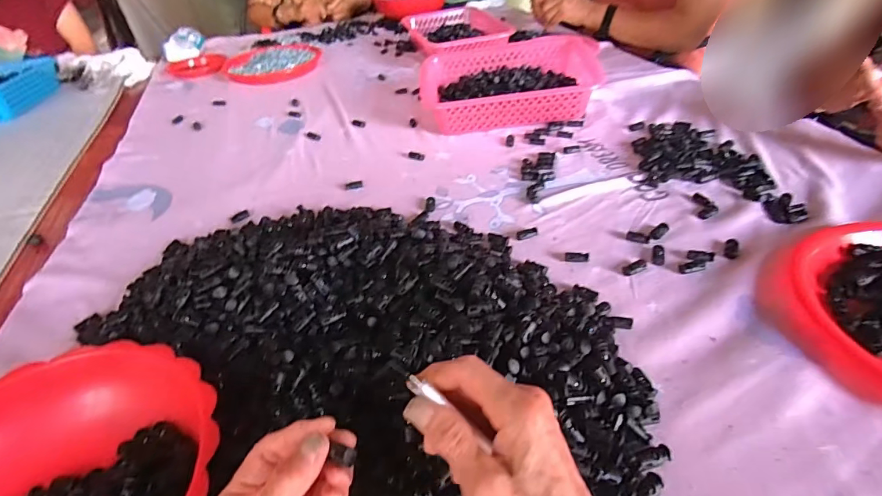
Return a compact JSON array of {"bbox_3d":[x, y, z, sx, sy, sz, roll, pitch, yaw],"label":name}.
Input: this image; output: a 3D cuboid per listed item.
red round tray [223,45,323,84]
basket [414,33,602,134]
[{"bbox_3d":[-0.453,-0.509,1.223,0.249,0.024,0.280,-16,40,-13],"label":"red round tray"},{"bbox_3d":[0.133,-0.309,0.859,0.321,0.092,0.216,-3,39,3],"label":"basket"}]

